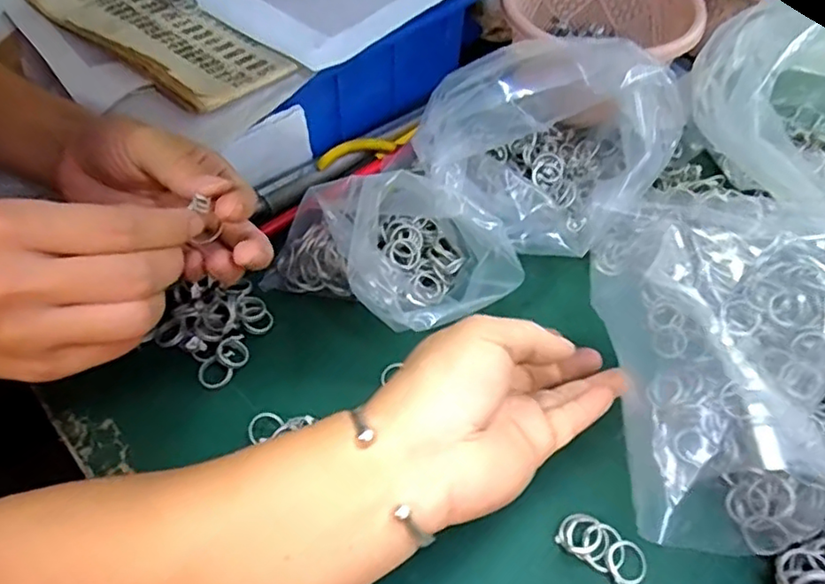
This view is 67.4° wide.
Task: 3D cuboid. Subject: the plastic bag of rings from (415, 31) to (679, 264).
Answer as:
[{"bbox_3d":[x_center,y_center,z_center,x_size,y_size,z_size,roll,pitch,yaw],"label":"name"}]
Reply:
[{"bbox_3d":[0.090,-0.091,0.410,0.162,0.104,0.115,-22,57,-16],"label":"plastic bag of rings"}]

